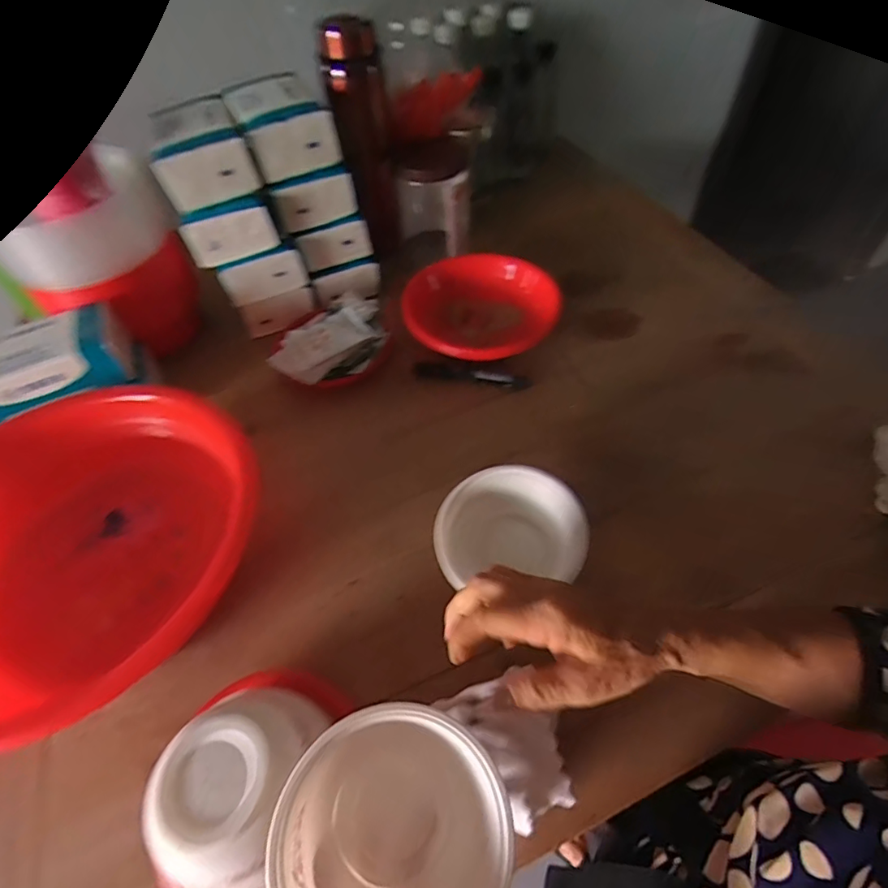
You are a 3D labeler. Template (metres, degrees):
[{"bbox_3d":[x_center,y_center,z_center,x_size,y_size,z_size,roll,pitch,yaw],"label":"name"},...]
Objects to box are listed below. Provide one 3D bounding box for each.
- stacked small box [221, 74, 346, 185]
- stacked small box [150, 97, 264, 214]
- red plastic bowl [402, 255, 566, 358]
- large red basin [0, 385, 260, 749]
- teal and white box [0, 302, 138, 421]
[{"bbox_3d":[-0.191,-0.368,0.569,0.100,0.058,0.144,-23,54,-12],"label":"stacked small box"},{"bbox_3d":[-0.265,-0.319,0.544,0.095,0.062,0.109,-21,54,-11],"label":"stacked small box"},{"bbox_3d":[0.047,-0.168,0.621,0.168,0.043,0.181,33,62,26],"label":"red plastic bowl"},{"bbox_3d":[-0.292,0.104,0.422,0.295,0.097,0.242,-26,55,-14],"label":"large red basin"},{"bbox_3d":[-0.417,-0.083,0.513,0.161,0.051,0.087,-24,54,-13],"label":"teal and white box"}]

